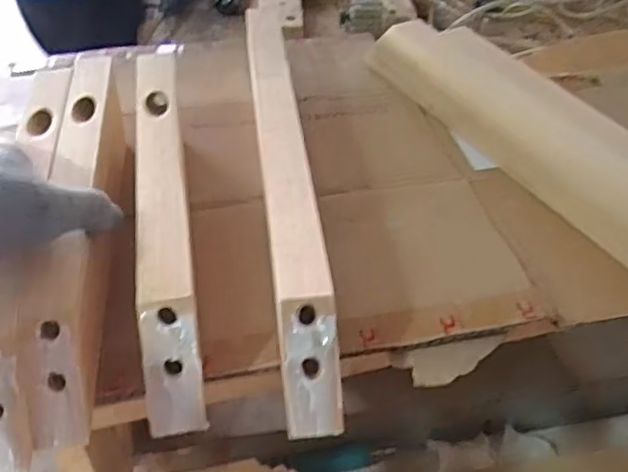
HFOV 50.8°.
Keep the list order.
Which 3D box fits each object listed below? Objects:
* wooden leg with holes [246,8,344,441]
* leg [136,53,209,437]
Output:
[{"bbox_3d":[-0.024,-0.059,0.488,0.032,0.050,0.431,-5,42,-5],"label":"wooden leg with holes"},{"bbox_3d":[-0.099,-0.019,0.442,0.031,0.062,0.303,-7,43,-8],"label":"leg"}]

